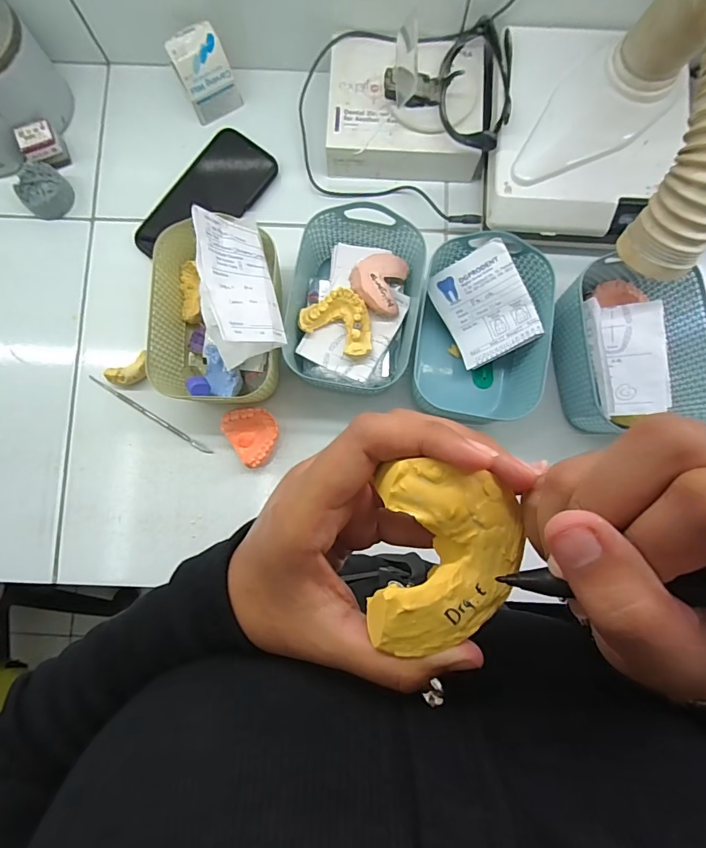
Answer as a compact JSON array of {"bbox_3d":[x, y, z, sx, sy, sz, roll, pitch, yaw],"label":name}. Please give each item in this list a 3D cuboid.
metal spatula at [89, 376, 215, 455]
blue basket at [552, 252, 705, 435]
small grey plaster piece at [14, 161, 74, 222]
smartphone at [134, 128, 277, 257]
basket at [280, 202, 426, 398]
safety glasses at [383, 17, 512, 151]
[{"bbox_3d":[-0.216,-0.010,0.467,0.152,0.004,0.006,33,87,2],"label":"metal spatula"},{"bbox_3d":[0.264,-0.075,0.427,0.122,0.093,0.158,-7,84,-1],"label":"blue basket"},{"bbox_3d":[-0.340,-0.258,0.484,0.053,0.023,0.051,0,84,0],"label":"small grey plaster piece"},{"bbox_3d":[-0.163,-0.248,0.490,0.080,0.010,0.170,39,85,4],"label":"smartphone"},{"bbox_3d":[0.002,-0.117,0.441,0.124,0.071,0.167,10,84,1],"label":"basket"},{"bbox_3d":[0.102,-0.345,0.428,0.126,0.063,0.121,0,84,0],"label":"safety glasses"}]

